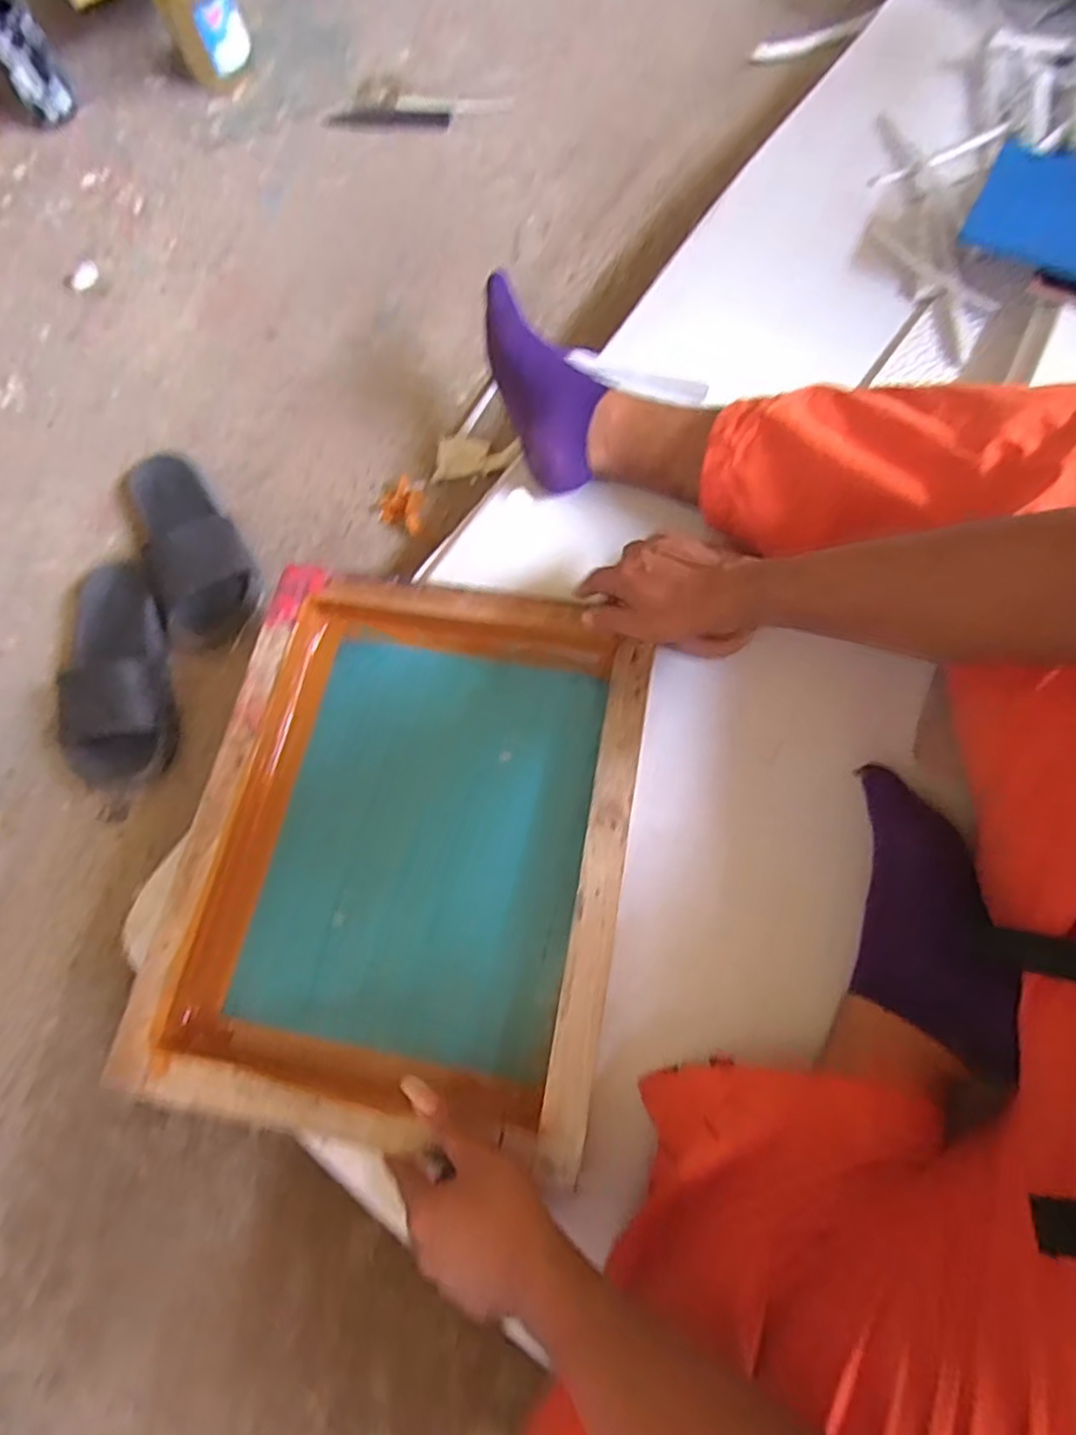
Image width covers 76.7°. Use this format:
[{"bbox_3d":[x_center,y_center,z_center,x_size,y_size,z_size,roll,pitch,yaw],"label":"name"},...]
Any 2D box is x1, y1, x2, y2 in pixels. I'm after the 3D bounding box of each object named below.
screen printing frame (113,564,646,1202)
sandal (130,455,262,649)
[{"bbox_3d":[-0.111,0.101,0.597,0.366,0.059,0.451,10,72,4],"label":"screen printing frame"},{"bbox_3d":[-0.402,-0.205,0.790,0.109,0.068,0.261,-24,72,-8],"label":"sandal"}]

